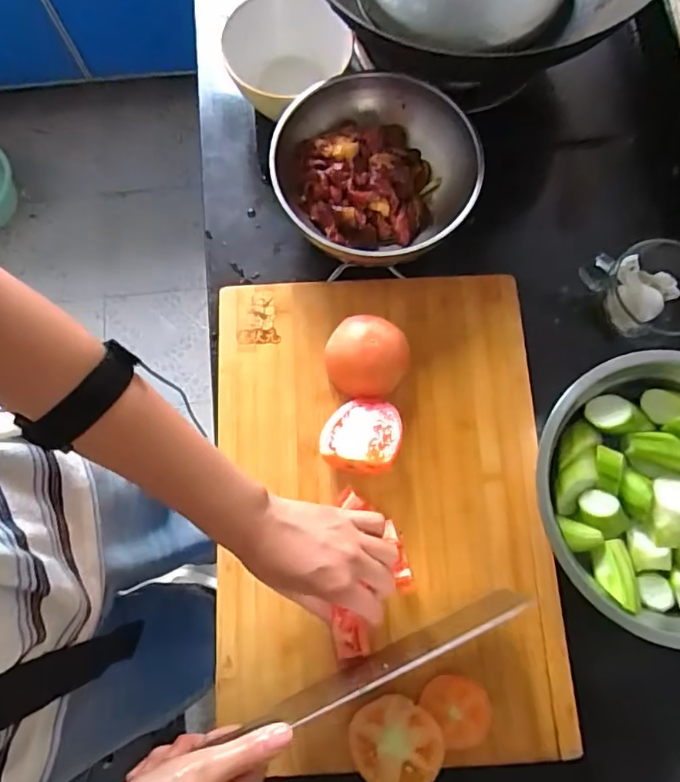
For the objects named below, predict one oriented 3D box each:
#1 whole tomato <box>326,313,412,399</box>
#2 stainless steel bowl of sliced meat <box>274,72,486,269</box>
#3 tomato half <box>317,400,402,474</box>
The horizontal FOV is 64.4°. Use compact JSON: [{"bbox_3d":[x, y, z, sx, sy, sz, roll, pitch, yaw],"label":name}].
[{"bbox_3d":[0.024,-0.030,0.494,0.073,0.050,0.071,0,77,0],"label":"whole tomato"},{"bbox_3d":[0.038,-0.206,0.535,0.187,0.088,0.193,0,77,0],"label":"stainless steel bowl of sliced meat"},{"bbox_3d":[0.019,0.039,0.481,0.066,0.049,0.063,0,77,0],"label":"tomato half"}]

